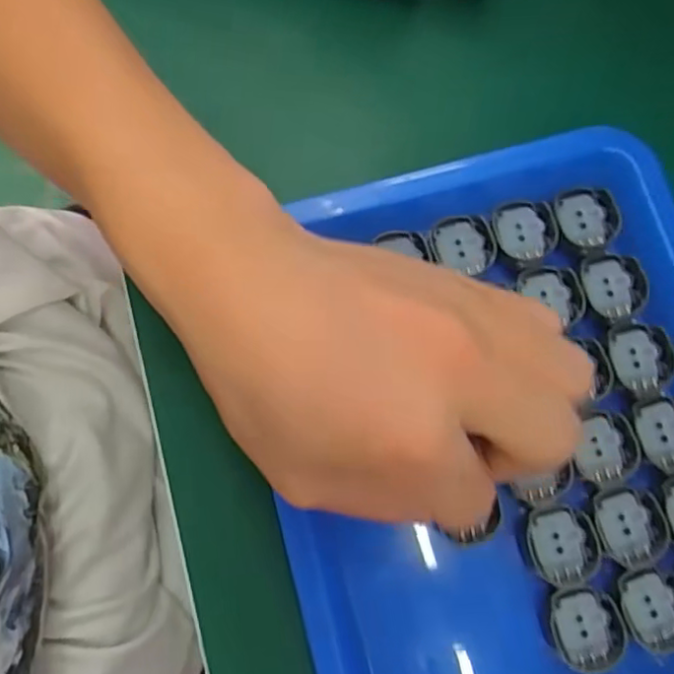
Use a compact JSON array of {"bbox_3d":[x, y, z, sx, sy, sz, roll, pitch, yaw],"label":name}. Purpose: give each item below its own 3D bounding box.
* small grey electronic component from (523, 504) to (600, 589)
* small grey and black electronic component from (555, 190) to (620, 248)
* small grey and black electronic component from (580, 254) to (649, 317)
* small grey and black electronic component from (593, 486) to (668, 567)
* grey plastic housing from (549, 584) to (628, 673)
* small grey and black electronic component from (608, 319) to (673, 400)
[{"bbox_3d":[0.084,0.077,0.231,0.025,0.004,0.028,-14,79,-3],"label":"small grey electronic component"},{"bbox_3d":[0.103,-0.048,0.254,0.025,0.009,0.025,-1,78,-1],"label":"small grey and black electronic component"},{"bbox_3d":[0.112,-0.020,0.249,0.024,0.006,0.025,-6,79,-2],"label":"small grey and black electronic component"},{"bbox_3d":[0.109,0.071,0.230,0.024,0.005,0.027,-8,79,-2],"label":"small grey and black electronic component"},{"bbox_3d":[0.090,0.105,0.224,0.024,0.006,0.028,-20,79,-4],"label":"grey plastic housing"},{"bbox_3d":[0.120,0.008,0.242,0.023,0.004,0.030,-15,79,-3],"label":"small grey and black electronic component"}]

